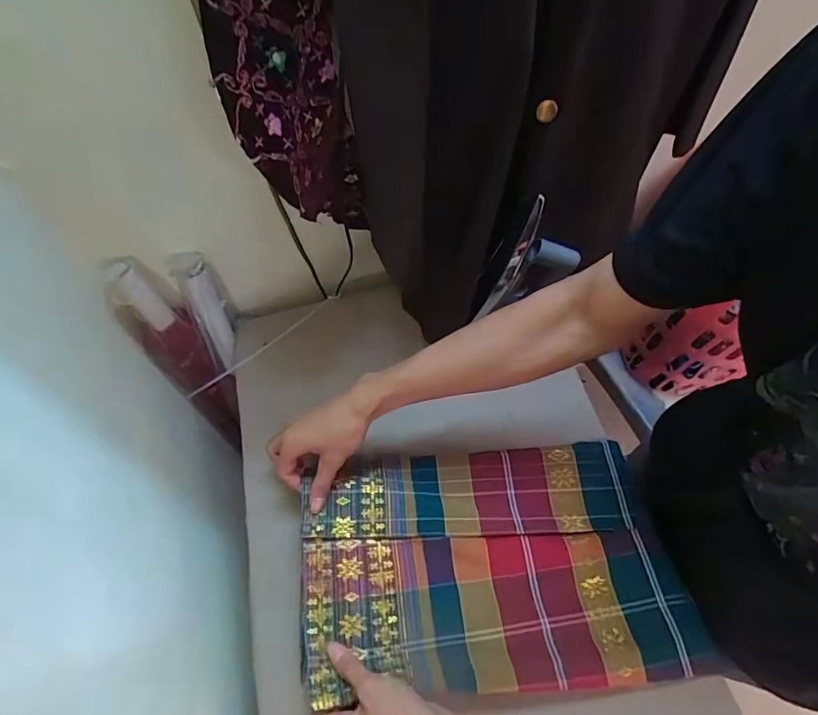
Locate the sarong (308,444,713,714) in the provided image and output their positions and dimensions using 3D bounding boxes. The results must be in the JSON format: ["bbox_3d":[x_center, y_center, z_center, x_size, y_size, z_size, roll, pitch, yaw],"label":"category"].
[{"bbox_3d":[0.090,0.225,0.516,0.406,0.044,0.244,-5,62,0],"label":"sarong"}]

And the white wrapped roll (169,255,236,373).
[{"bbox_3d":[-0.281,-0.068,0.652,0.043,0.175,0.049,-11,33,-3],"label":"white wrapped roll"}]

